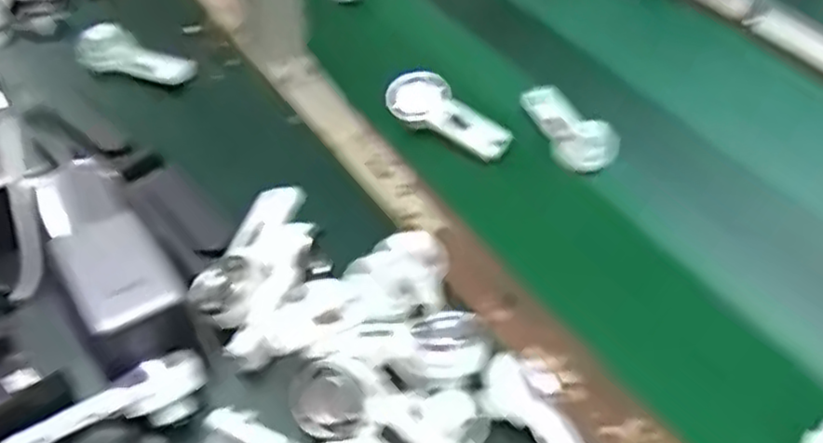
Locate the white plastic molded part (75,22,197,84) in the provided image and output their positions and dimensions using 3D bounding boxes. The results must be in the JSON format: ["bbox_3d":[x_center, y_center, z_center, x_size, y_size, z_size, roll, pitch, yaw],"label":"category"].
[{"bbox_3d":[-0.220,-0.132,0.580,0.092,0.028,0.037,22,49,17],"label":"white plastic molded part"}]

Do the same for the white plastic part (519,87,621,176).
[{"bbox_3d":[0.119,-0.080,0.574,0.047,0.021,0.095,-17,49,-19],"label":"white plastic part"}]

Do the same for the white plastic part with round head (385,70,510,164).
[{"bbox_3d":[0.028,-0.080,0.557,0.098,0.019,0.046,32,50,3],"label":"white plastic part with round head"}]

